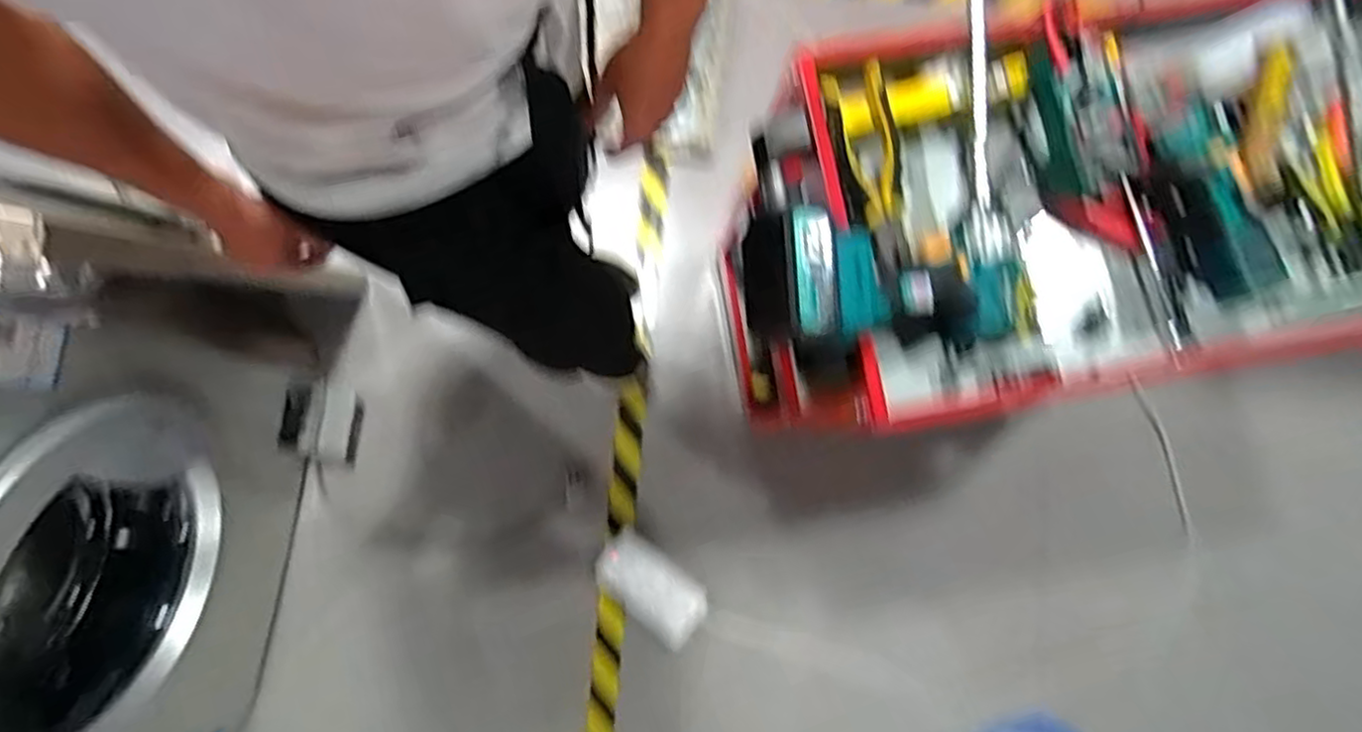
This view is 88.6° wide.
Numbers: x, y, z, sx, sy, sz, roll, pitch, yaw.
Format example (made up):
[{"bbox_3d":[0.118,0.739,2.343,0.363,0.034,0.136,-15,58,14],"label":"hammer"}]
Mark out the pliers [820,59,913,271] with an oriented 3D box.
[{"bbox_3d":[0.179,-0.183,0.658,0.056,0.032,0.186,-21,106,-5],"label":"pliers"}]

